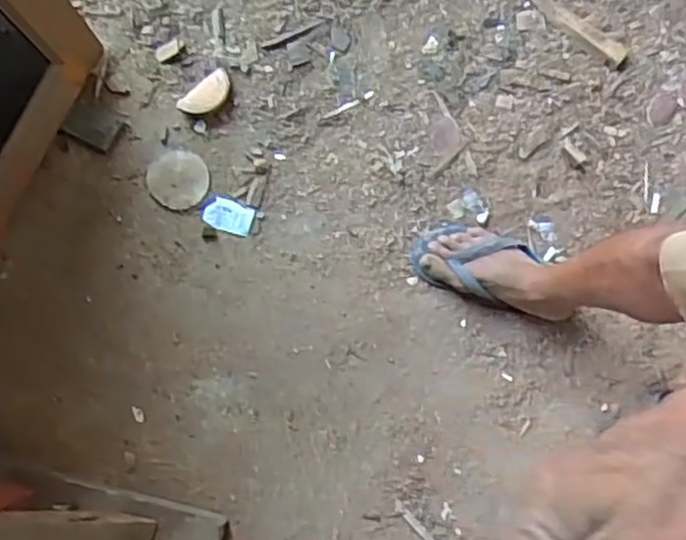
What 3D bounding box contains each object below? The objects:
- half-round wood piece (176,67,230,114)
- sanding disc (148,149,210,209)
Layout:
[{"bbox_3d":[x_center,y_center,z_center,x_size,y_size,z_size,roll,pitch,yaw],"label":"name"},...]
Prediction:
[{"bbox_3d":[-0.212,-0.273,1.133,0.088,0.009,0.047,-35,84,-9],"label":"half-round wood piece"},{"bbox_3d":[-0.255,-0.139,1.129,0.090,0.004,0.089,0,91,-9],"label":"sanding disc"}]

